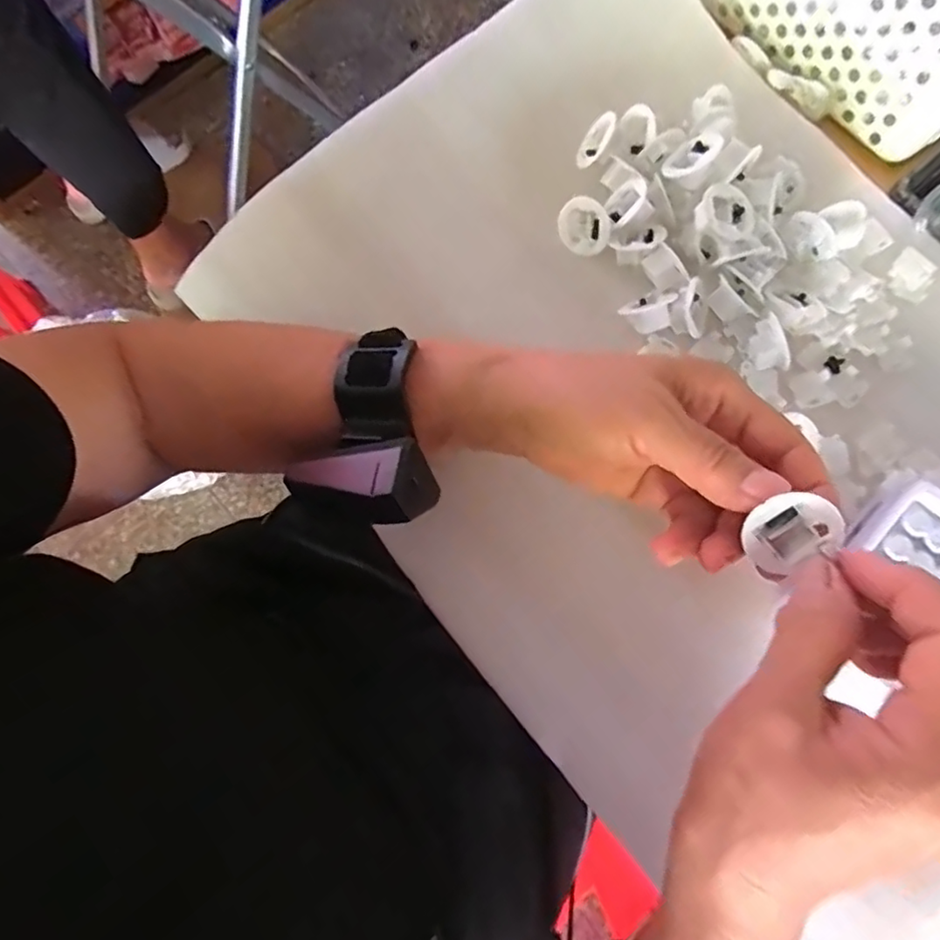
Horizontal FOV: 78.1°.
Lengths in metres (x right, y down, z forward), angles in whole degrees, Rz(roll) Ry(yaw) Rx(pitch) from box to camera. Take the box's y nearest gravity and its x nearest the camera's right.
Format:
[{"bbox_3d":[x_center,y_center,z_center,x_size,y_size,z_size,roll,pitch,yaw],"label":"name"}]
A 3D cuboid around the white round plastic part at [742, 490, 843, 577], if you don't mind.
[{"bbox_3d":[0.116,0.023,0.213,0.027,0.006,0.031,41,115,-11],"label":"white round plastic part"}]

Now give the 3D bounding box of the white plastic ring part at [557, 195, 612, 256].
[{"bbox_3d":[0.068,-0.142,0.340,0.032,0.028,0.009,42,45,10],"label":"white plastic ring part"}]

